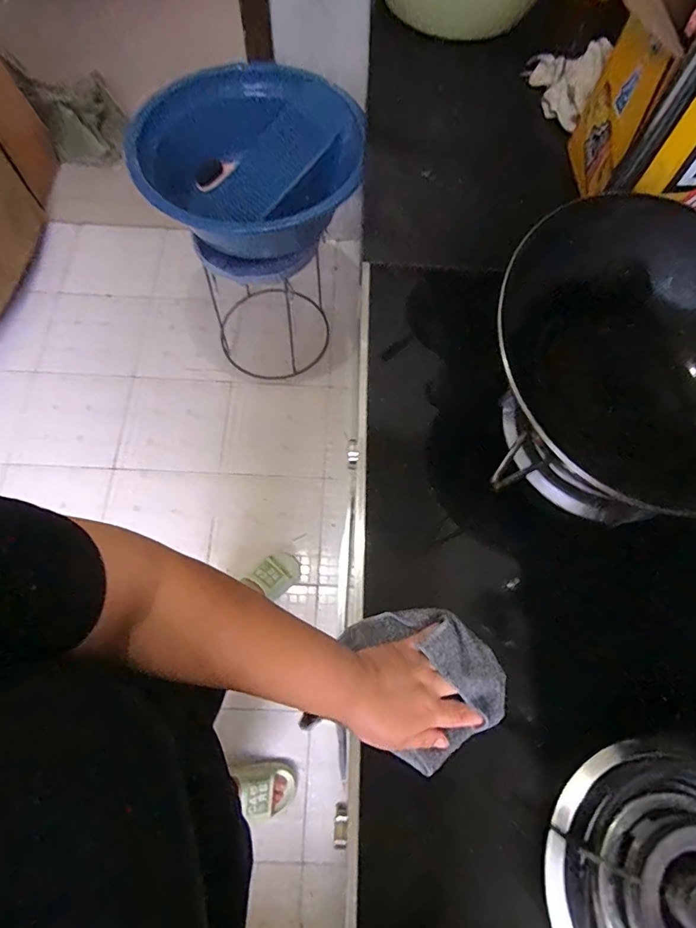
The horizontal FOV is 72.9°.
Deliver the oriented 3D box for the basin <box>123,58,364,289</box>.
[{"bbox_3d":[-0.218,-0.658,1.071,0.419,0.227,0.419,1,70,-2],"label":"basin"}]

